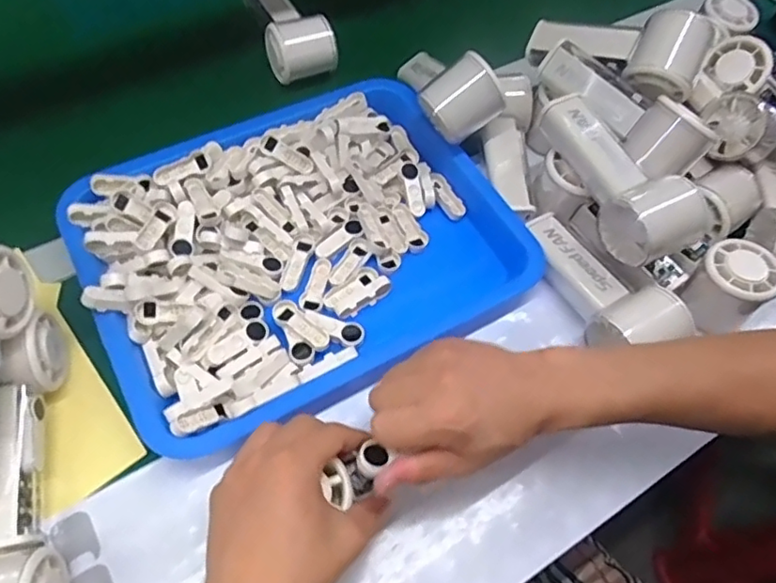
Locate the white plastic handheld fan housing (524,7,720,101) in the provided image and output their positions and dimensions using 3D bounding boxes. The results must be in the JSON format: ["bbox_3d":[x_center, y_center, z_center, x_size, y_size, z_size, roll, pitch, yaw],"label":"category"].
[{"bbox_3d":[0.191,-0.212,0.508,0.158,0.057,0.062,28,60,35],"label":"white plastic handheld fan housing"}]

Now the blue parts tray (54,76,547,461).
[{"bbox_3d":[-0.073,-0.046,0.478,0.325,0.039,0.259,-27,65,-18],"label":"blue parts tray"}]

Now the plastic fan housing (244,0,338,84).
[{"bbox_3d":[-0.107,-0.288,0.613,0.064,0.045,0.149,-17,63,-14],"label":"plastic fan housing"}]

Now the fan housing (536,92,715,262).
[{"bbox_3d":[0.171,-0.086,0.463,0.057,0.061,0.150,-30,66,-20],"label":"fan housing"}]

